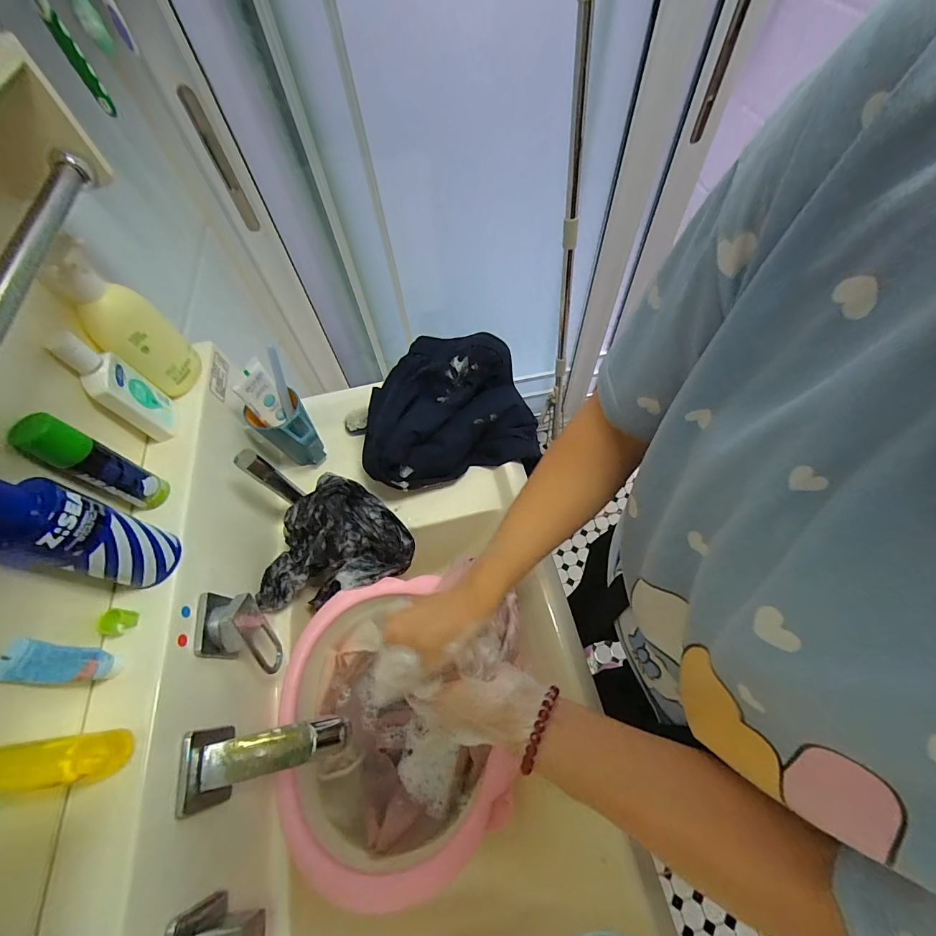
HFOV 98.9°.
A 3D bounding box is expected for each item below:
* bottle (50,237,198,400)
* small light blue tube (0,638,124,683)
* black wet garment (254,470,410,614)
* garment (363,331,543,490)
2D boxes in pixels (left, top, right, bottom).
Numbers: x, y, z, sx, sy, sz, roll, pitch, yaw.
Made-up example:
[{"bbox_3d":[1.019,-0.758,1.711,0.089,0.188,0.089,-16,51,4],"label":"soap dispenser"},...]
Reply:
[{"bbox_3d":[-0.364,-0.152,0.432,0.047,0.156,0.070,-11,60,-2],"label":"bottle"},{"bbox_3d":[-0.307,0.149,0.305,0.023,0.077,0.025,-2,60,3],"label":"small light blue tube"},{"bbox_3d":[-0.180,0.101,0.515,0.184,0.088,0.121,-33,63,-14],"label":"black wet garment"},{"bbox_3d":[-0.037,-0.093,0.605,0.254,0.105,0.224,-15,60,-5],"label":"garment"}]

